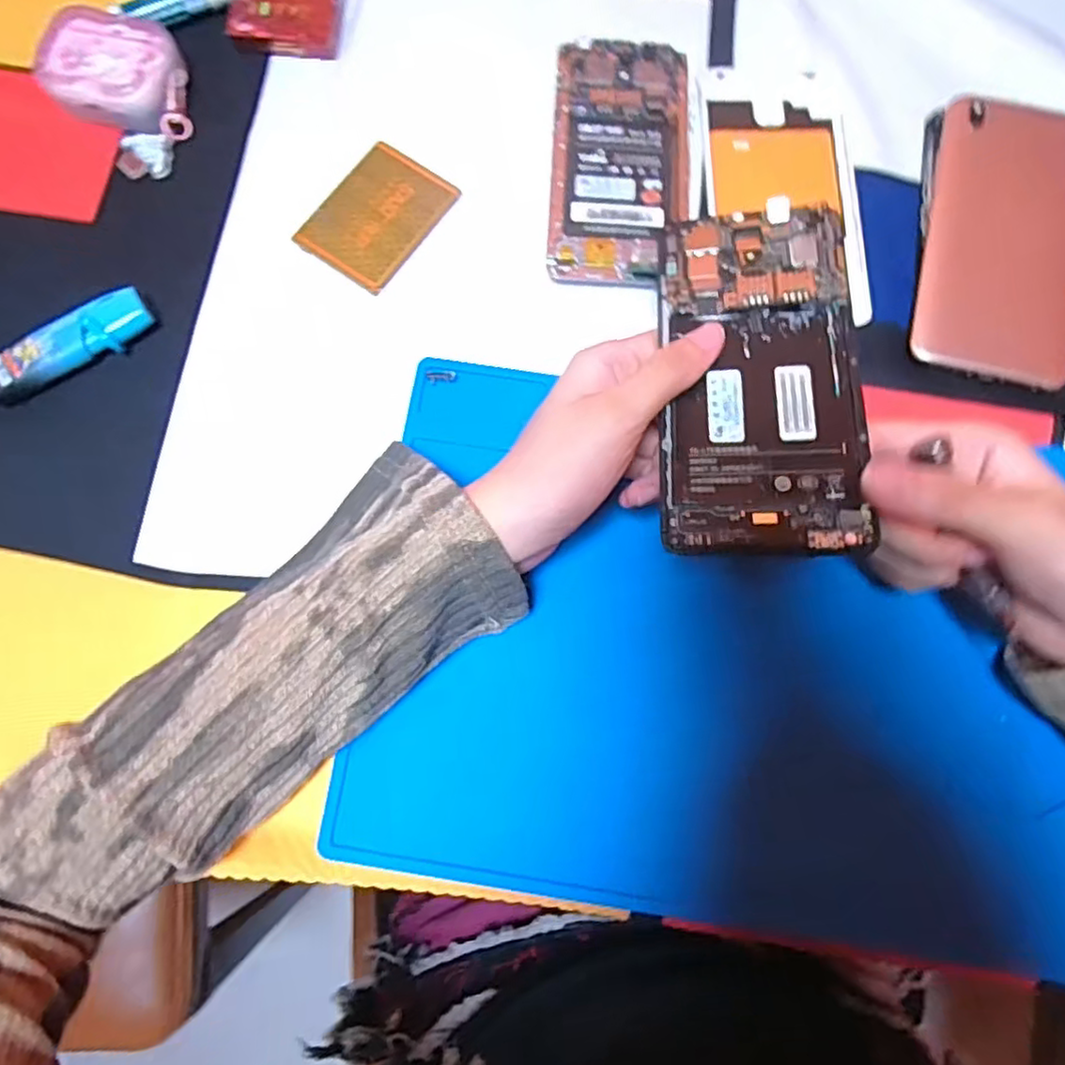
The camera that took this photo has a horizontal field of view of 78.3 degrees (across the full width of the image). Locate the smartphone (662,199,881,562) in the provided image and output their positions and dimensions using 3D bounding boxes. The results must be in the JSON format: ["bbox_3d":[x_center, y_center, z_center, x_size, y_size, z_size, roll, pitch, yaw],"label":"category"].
[{"bbox_3d":[0.087,-0.062,0.251,0.070,0.014,0.144,4,74,1],"label":"smartphone"}]

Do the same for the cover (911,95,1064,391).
[{"bbox_3d":[0.238,-0.148,0.329,0.078,0.009,0.152,10,78,3],"label":"cover"}]

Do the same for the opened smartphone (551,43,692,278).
[{"bbox_3d":[0.046,-0.191,0.339,0.070,0.014,0.136,3,78,1],"label":"opened smartphone"}]

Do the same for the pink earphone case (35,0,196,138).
[{"bbox_3d":[-0.218,-0.243,0.344,0.067,0.024,0.056,3,78,1],"label":"pink earphone case"}]

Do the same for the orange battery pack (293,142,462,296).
[{"bbox_3d":[-0.080,-0.163,0.338,0.053,0.007,0.072,35,80,8],"label":"orange battery pack"}]

